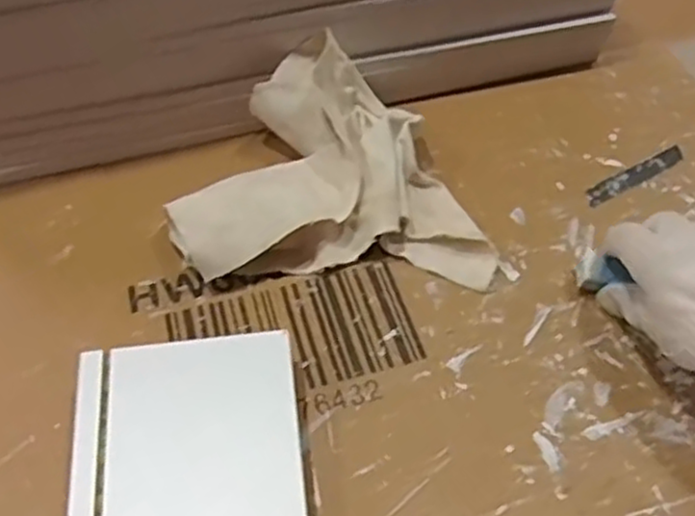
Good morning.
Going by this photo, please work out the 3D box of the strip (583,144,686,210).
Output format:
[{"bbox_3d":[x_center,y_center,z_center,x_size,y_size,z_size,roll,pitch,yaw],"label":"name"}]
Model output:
[{"bbox_3d":[0.222,-0.065,0.570,0.099,0.004,0.017,-26,54,-19],"label":"strip"}]

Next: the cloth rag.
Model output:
[{"bbox_3d":[-0.021,-0.047,0.516,0.204,0.065,0.212,-22,53,-16],"label":"cloth rag"}]

